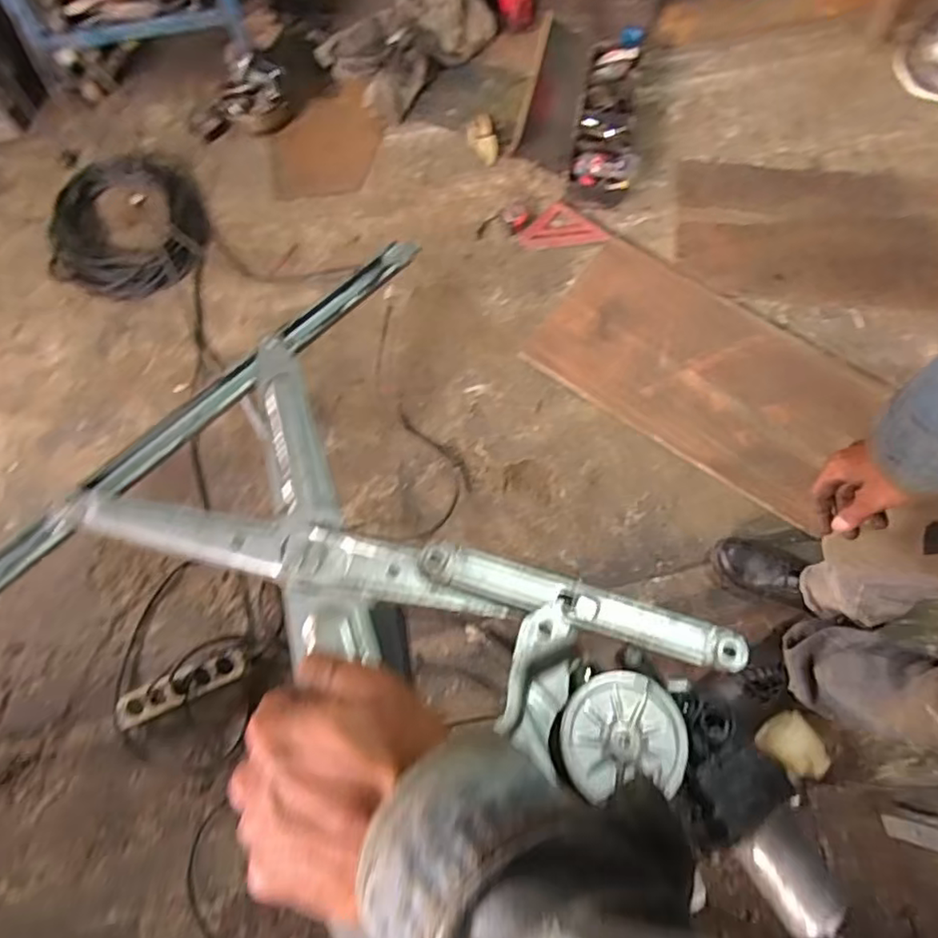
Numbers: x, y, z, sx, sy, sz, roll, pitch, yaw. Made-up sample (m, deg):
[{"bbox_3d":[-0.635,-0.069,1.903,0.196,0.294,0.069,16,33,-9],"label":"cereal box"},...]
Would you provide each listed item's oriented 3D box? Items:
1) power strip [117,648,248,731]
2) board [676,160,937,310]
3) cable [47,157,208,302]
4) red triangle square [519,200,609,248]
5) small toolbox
[{"bbox_3d":[-0.543,0.412,1.133,0.256,0.050,0.064,-23,69,-6],"label":"power strip"},{"bbox_3d":[0.848,-0.583,1.467,0.658,0.019,0.411,8,70,6],"label":"board"},{"bbox_3d":[-0.847,-0.616,1.536,0.378,0.094,0.416,32,75,13],"label":"cable"},{"bbox_3d":[0.230,-0.607,1.505,0.205,0.010,0.118,-3,80,3],"label":"red triangle square"},{"bbox_3d":[0.299,-0.960,1.566,0.296,0.134,0.611,9,70,7],"label":"small toolbox"}]

